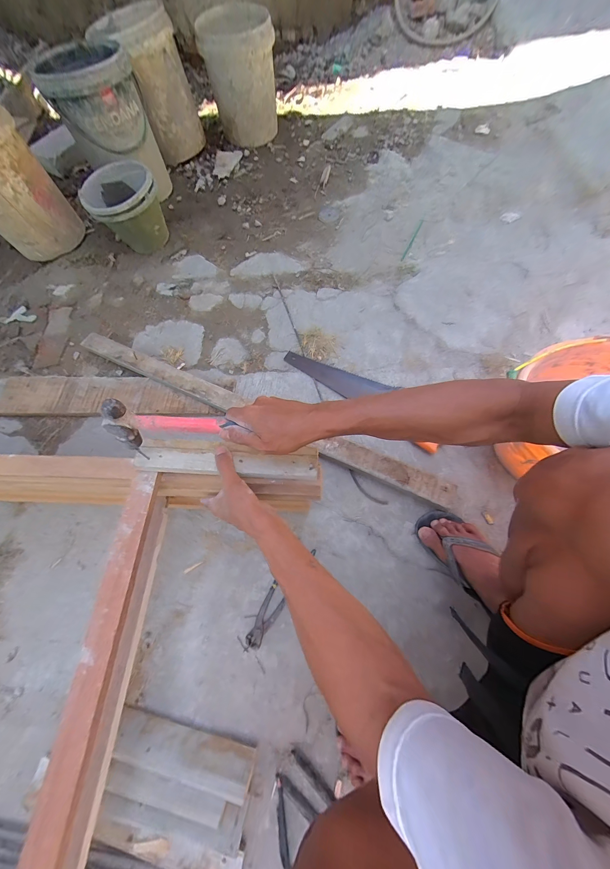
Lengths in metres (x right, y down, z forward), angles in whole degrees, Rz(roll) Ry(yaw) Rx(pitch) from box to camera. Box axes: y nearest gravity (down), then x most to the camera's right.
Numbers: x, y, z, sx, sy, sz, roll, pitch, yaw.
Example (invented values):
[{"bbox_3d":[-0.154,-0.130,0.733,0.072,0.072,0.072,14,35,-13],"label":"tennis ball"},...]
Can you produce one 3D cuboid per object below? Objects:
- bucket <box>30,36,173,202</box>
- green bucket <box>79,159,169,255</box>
[{"bbox_3d":[-0.688,-1.086,1.028,0.277,0.364,0.273,-7,68,1],"label":"bucket"},{"bbox_3d":[-0.609,-0.773,0.984,0.219,0.222,0.213,-1,68,3],"label":"green bucket"}]

